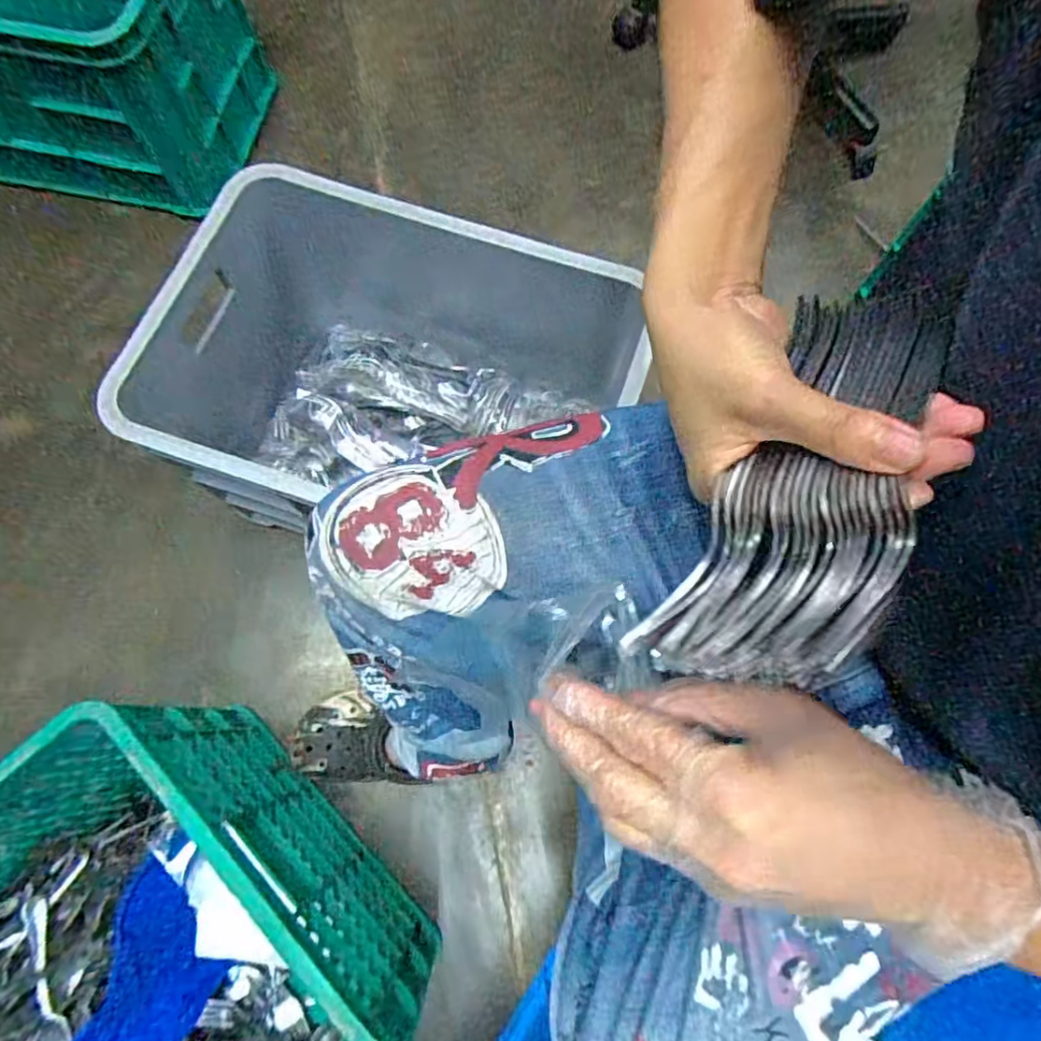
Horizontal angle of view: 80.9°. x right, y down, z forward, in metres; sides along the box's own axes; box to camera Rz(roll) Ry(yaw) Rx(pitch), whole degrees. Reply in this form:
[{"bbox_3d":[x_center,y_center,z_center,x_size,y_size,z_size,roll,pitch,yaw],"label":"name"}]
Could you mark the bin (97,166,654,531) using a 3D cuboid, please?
[{"bbox_3d":[-0.133,-0.158,0.782,0.491,0.308,0.334,17,74,4],"label":"bin"}]

